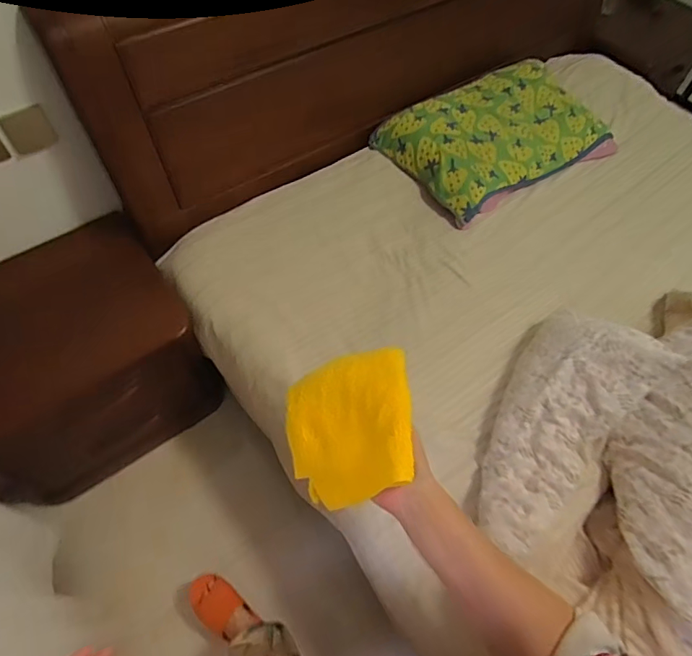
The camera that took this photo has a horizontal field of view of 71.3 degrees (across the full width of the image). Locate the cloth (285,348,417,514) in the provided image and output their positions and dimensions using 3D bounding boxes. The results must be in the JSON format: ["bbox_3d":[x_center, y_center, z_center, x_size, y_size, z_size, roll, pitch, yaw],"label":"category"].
[{"bbox_3d":[0.003,0.113,0.552,0.161,0.056,0.165,-23,63,29],"label":"cloth"}]

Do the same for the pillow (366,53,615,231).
[{"bbox_3d":[0.450,-0.574,1.459,0.630,0.141,0.419,-26,63,-18],"label":"pillow"}]

